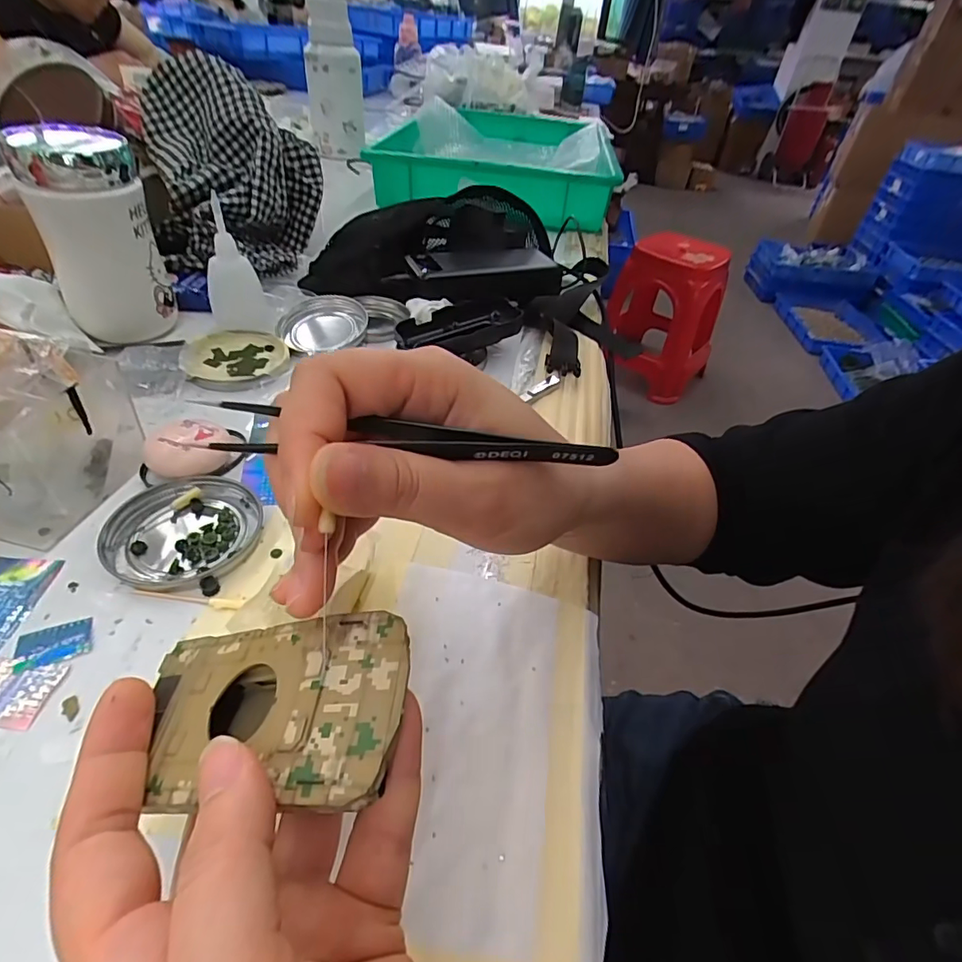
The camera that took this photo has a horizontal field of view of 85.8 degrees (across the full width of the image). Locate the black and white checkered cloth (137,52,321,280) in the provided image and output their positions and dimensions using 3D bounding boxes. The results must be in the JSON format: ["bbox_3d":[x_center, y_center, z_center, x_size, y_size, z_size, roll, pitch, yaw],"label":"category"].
[{"bbox_3d":[-0.254,-0.317,0.539,0.161,0.158,0.176,-10,45,-18],"label":"black and white checkered cloth"}]

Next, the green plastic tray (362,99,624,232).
[{"bbox_3d":[0.035,-0.561,0.898,0.345,0.076,0.530,8,42,1],"label":"green plastic tray"}]

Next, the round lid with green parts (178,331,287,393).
[{"bbox_3d":[-0.200,-0.099,0.423,0.077,0.013,0.075,-7,44,-15],"label":"round lid with green parts"}]

